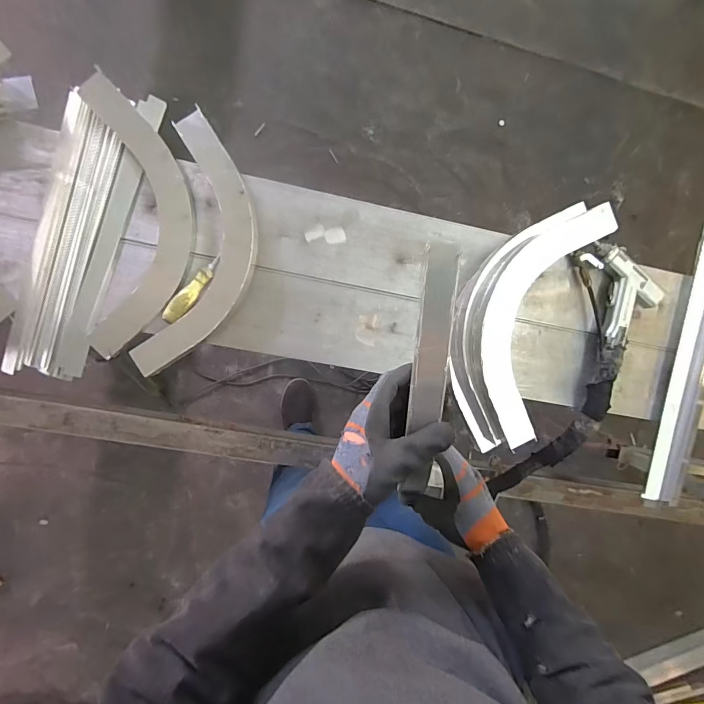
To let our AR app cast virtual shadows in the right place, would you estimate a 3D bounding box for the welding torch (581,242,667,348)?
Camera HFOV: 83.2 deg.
[{"bbox_3d":[0.494,-0.113,0.757,0.162,0.039,0.144,43,89,-8],"label":"welding torch"}]

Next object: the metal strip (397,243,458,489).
[{"bbox_3d":[0.069,0.023,0.358,0.031,0.007,0.229,6,105,12],"label":"metal strip"}]

